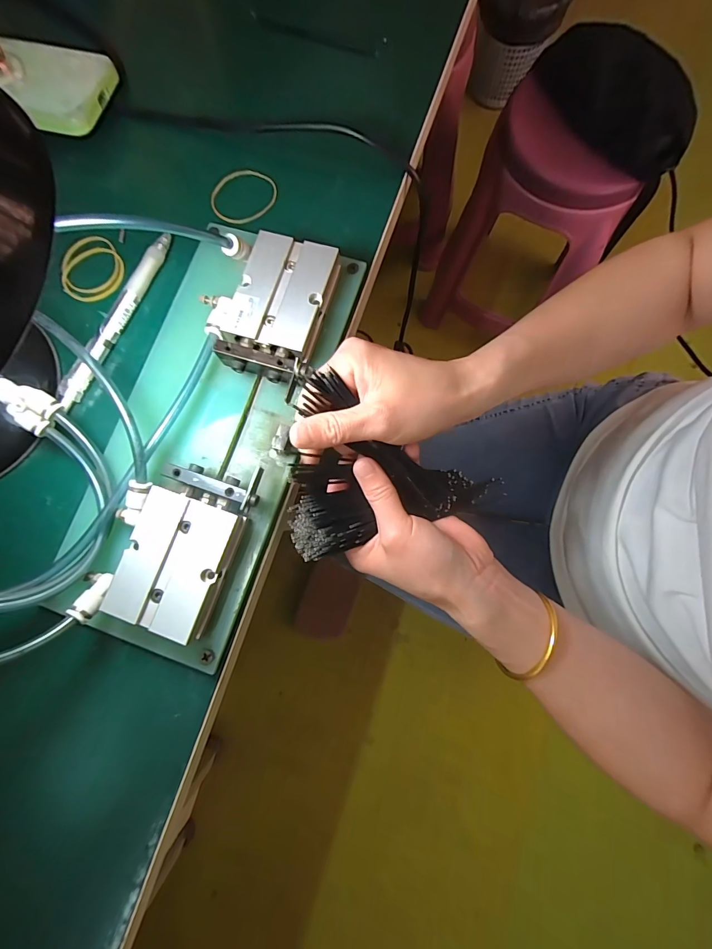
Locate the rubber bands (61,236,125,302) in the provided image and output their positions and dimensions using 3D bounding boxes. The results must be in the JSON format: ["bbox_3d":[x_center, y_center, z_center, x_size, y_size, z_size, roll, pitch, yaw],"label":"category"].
[{"bbox_3d":[-0.195,-0.153,0.282,0.047,0.004,0.051,0,80,1],"label":"rubber bands"}]

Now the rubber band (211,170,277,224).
[{"bbox_3d":[-0.084,-0.210,0.286,0.050,0.004,0.044,-29,81,-4],"label":"rubber band"}]

